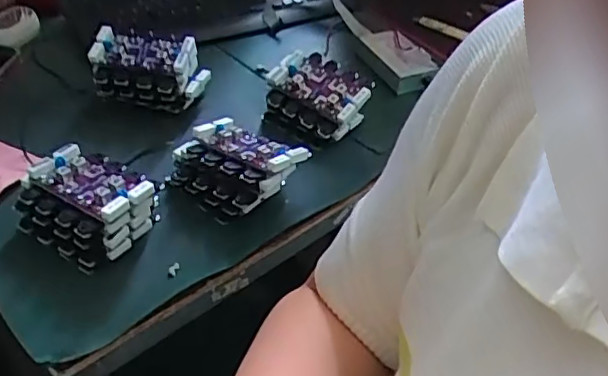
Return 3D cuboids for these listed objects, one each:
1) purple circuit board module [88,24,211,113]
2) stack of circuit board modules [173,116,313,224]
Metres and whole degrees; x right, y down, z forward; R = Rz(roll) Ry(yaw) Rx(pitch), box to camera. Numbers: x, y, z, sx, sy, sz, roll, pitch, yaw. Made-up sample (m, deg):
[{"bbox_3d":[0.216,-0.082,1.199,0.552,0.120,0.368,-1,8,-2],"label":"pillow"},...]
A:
[{"bbox_3d":[-0.179,-0.137,0.678,0.133,0.075,0.064,-4,43,-9],"label":"purple circuit board module"},{"bbox_3d":[-0.070,-0.026,0.588,0.125,0.061,0.092,31,48,26],"label":"stack of circuit board modules"}]

